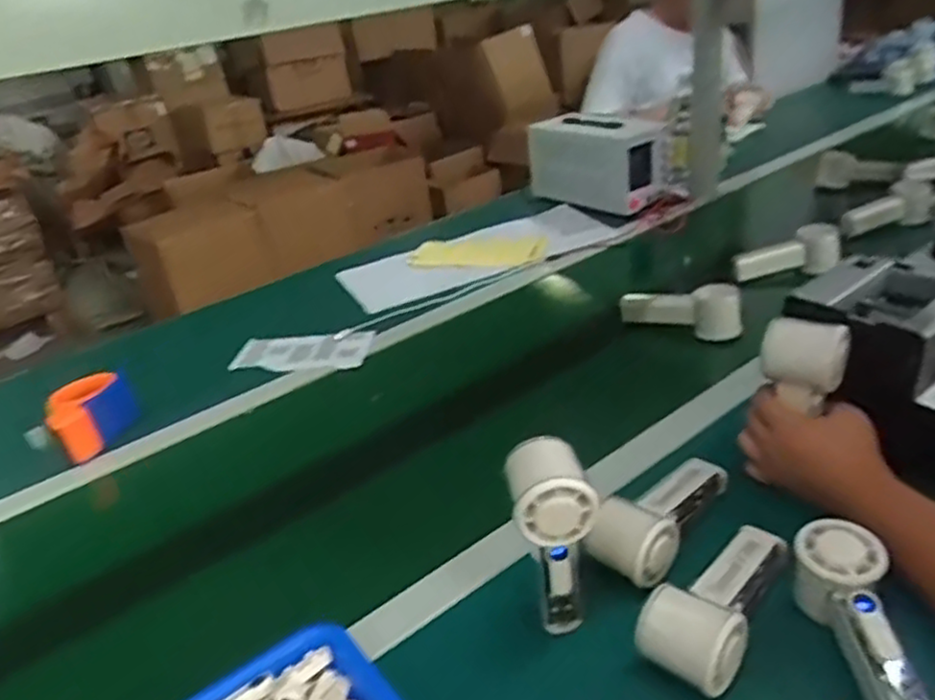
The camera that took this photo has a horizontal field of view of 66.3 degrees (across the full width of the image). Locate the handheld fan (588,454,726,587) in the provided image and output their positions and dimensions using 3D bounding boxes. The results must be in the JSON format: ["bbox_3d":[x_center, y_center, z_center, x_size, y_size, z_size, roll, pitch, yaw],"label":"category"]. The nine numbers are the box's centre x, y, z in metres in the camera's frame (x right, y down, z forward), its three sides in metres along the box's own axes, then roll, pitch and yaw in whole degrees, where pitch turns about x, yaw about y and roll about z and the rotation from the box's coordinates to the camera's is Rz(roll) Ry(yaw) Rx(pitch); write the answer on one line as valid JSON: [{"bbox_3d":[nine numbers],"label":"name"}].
[{"bbox_3d":[0.174,0.141,0.626,0.061,0.050,0.157,25,42,38],"label":"handheld fan"}]

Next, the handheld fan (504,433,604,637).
[{"bbox_3d":[0.062,0.142,0.543,0.058,0.153,0.063,-6,32,-3],"label":"handheld fan"}]

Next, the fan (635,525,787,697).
[{"bbox_3d":[0.191,0.185,0.543,0.069,0.050,0.149,21,40,35],"label":"fan"}]

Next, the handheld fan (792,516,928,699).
[{"bbox_3d":[0.276,0.200,0.499,0.048,0.065,0.158,-5,44,-1],"label":"handheld fan"}]

